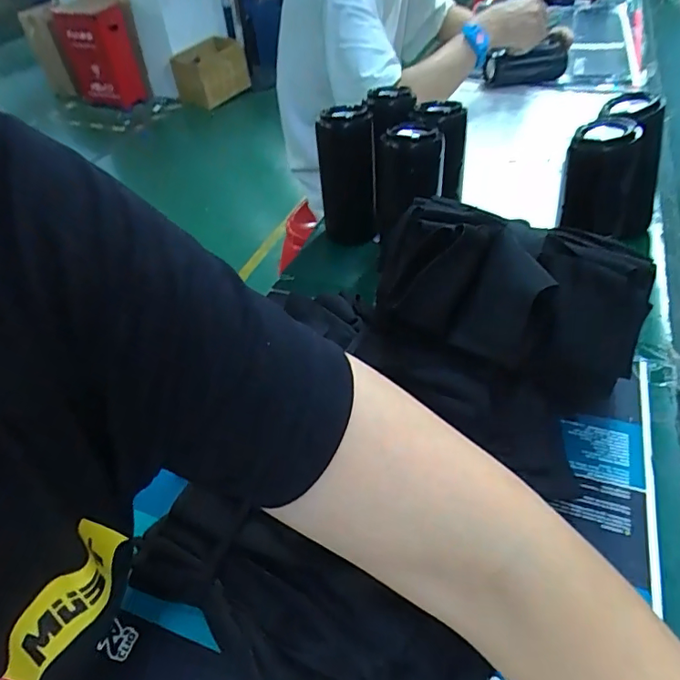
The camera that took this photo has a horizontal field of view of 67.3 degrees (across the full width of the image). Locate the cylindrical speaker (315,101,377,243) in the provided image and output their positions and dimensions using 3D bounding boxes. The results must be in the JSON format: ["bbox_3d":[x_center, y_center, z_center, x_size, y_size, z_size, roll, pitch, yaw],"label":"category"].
[{"bbox_3d":[0.008,-0.172,0.566,0.059,0.151,0.064,-3,45,3],"label":"cylindrical speaker"}]

